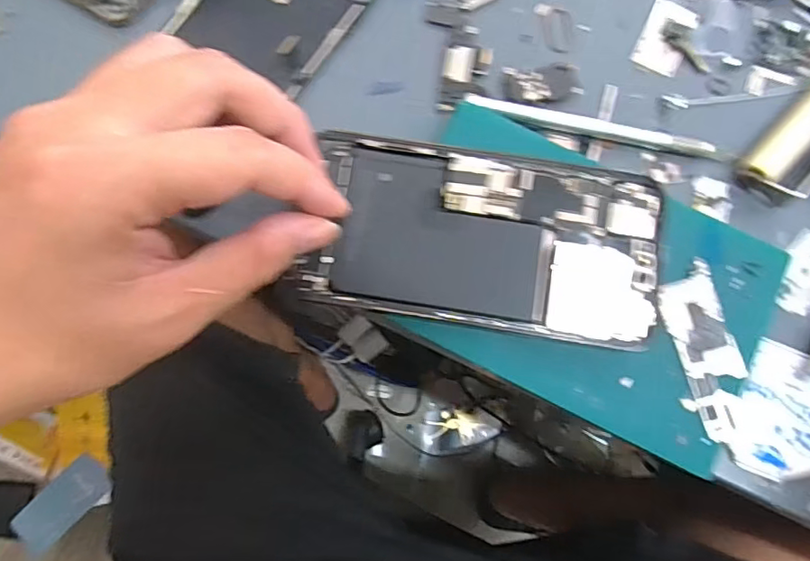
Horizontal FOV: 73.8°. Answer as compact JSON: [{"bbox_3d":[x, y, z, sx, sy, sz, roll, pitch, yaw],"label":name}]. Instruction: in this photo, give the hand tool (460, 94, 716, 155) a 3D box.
[{"bbox_3d":[0.090,-0.076,0.262,0.120,0.007,0.008,13,79,0],"label":"hand tool"}]

